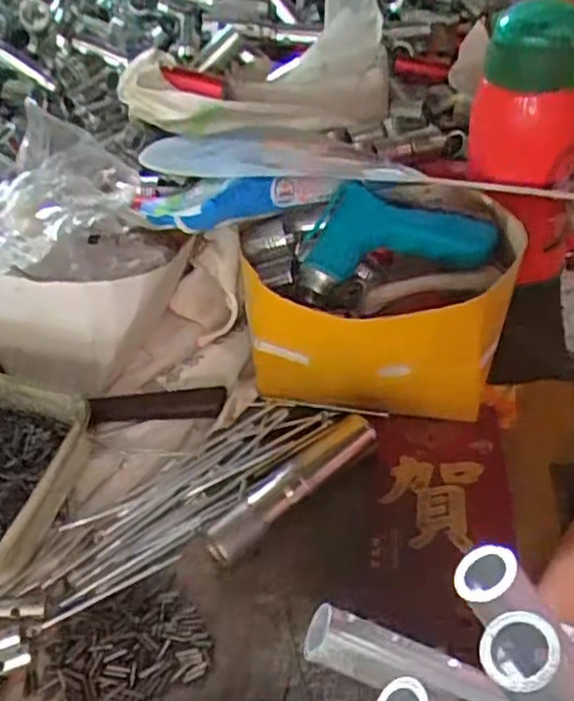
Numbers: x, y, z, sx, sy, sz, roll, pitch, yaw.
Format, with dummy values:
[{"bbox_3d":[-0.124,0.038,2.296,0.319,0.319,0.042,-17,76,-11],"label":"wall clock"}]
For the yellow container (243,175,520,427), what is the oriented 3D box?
[{"bbox_3d":[0.065,-0.033,0.476,0.179,0.109,0.132,-6,44,-4],"label":"yellow container"}]

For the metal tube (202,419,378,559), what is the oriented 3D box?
[{"bbox_3d":[0.002,0.080,0.424,0.119,0.023,0.029,-32,51,-27],"label":"metal tube"}]

